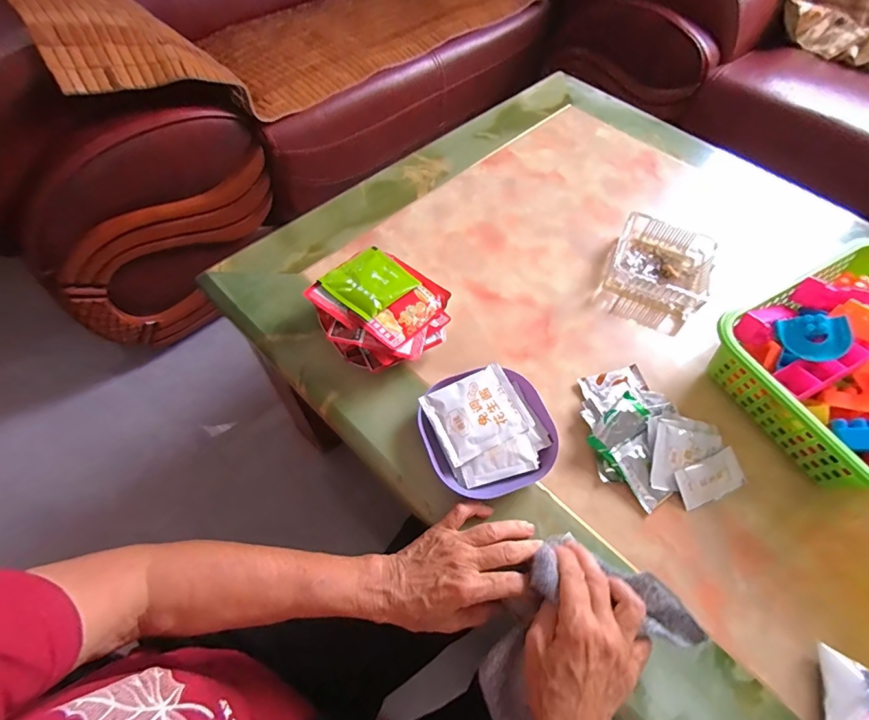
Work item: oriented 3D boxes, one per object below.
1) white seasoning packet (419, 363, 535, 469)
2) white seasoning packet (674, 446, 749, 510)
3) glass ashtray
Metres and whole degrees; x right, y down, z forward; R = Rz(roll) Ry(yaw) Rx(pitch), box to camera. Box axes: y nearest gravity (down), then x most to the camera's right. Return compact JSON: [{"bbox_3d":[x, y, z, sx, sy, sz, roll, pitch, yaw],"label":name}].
[{"bbox_3d":[0.044,0.053,0.433,0.094,0.007,0.076,-23,69,-17],"label":"white seasoning packet"},{"bbox_3d":[0.273,0.117,0.421,0.073,0.005,0.038,-19,83,-12],"label":"white seasoning packet"},{"bbox_3d":[0.294,-0.126,0.556,0.117,0.032,0.115,22,61,10],"label":"glass ashtray"}]

